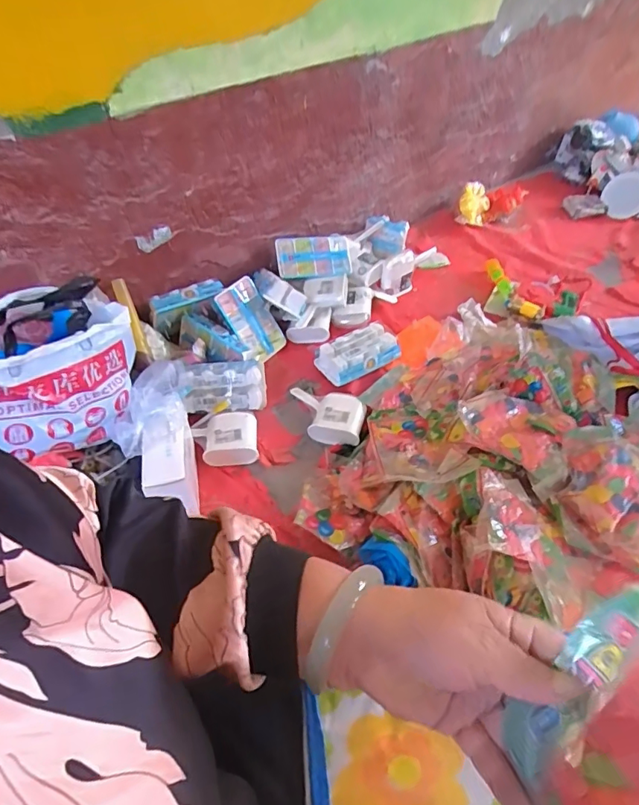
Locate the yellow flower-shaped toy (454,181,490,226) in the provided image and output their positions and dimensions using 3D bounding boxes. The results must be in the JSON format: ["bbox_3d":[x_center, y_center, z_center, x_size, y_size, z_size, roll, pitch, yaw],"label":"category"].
[{"bbox_3d":[0.479,-0.610,1.510,0.088,0.100,0.077,15,51,14],"label":"yellow flower-shaped toy"}]

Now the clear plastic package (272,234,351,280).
[{"bbox_3d":[-0.013,-0.370,1.235,0.193,0.021,0.110,-7,80,-16],"label":"clear plastic package"}]

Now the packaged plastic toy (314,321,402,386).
[{"bbox_3d":[0.088,-0.121,1.122,0.186,0.045,0.108,-21,52,-16],"label":"packaged plastic toy"}]

